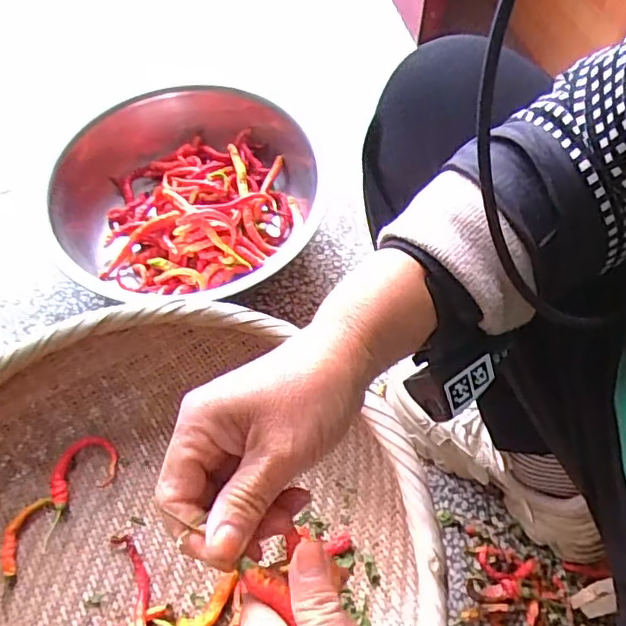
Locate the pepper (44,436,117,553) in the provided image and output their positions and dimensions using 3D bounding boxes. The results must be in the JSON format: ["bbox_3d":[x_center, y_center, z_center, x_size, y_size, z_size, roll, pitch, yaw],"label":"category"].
[{"bbox_3d":[-0.269,0.188,0.632,0.058,0.026,0.115,37,67,21],"label":"pepper"}]

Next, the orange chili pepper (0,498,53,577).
[{"bbox_3d":[-0.314,0.236,0.613,0.030,0.010,0.081,15,61,11],"label":"orange chili pepper"}]

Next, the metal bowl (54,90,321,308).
[{"bbox_3d":[-0.170,-0.162,0.794,0.329,0.115,0.387,8,60,4],"label":"metal bowl"}]

